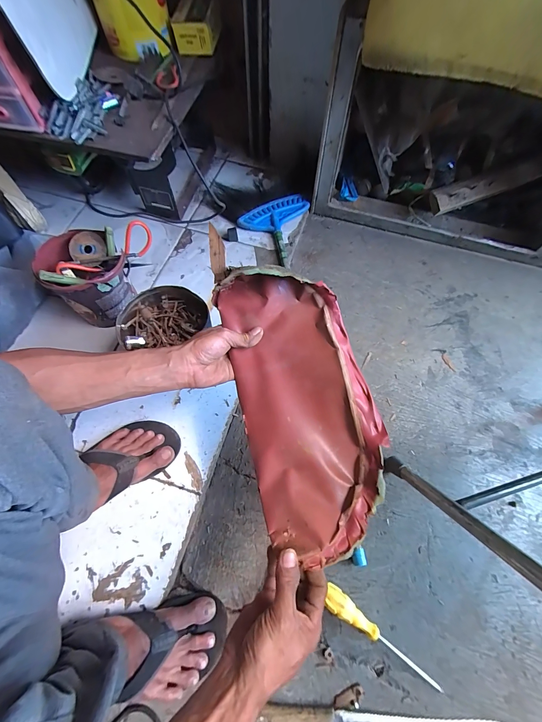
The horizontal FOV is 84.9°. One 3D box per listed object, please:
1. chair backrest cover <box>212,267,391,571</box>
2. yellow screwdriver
[{"bbox_3d":[0.044,0.049,0.398,0.168,0.086,0.367,-13,78,-6],"label":"chair backrest cover"},{"bbox_3d":[0.173,0.434,0.463,0.205,0.027,0.032,34,70,13],"label":"yellow screwdriver"}]

